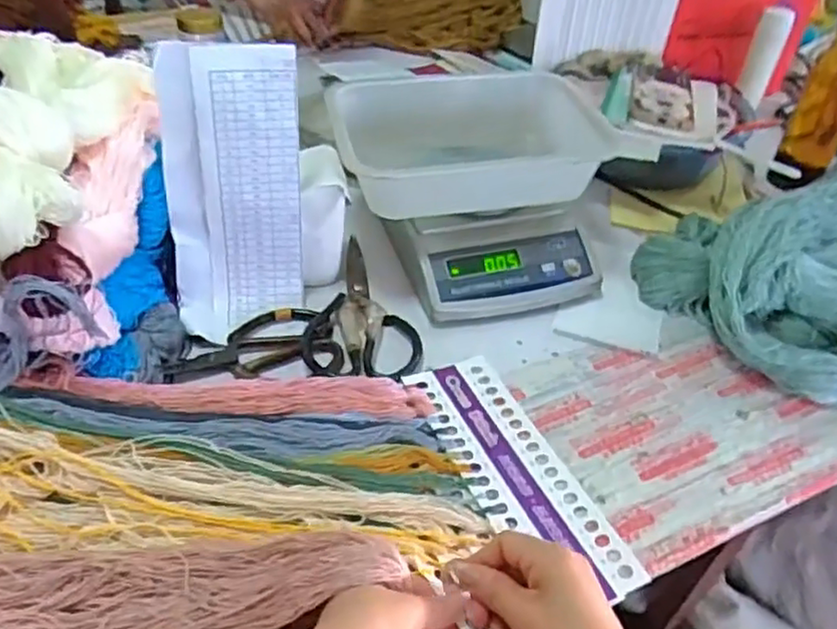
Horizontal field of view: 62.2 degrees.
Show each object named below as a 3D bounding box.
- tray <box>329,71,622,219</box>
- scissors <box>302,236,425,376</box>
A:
[{"bbox_3d":[0.053,-0.183,0.754,0.276,0.093,0.152,-4,45,-8],"label":"tray"},{"bbox_3d":[-0.062,-0.012,0.693,0.109,0.018,0.205,-4,45,-9],"label":"scissors"}]

